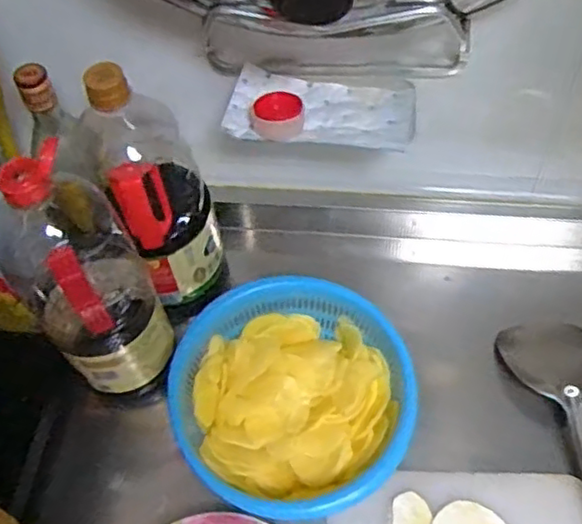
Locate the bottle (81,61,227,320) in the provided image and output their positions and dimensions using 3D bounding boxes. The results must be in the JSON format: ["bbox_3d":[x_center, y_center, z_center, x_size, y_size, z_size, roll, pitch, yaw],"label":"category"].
[{"bbox_3d":[-0.127,-0.063,0.648,0.091,0.295,0.090,-33,61,-17],"label":"bottle"}]

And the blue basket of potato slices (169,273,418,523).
[{"bbox_3d":[0.000,0.132,0.621,0.194,0.087,0.211,-2,57,3],"label":"blue basket of potato slices"}]

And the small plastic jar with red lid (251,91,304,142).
[{"bbox_3d":[-0.011,-0.124,0.570,0.043,0.020,0.040,-2,57,3],"label":"small plastic jar with red lid"}]

